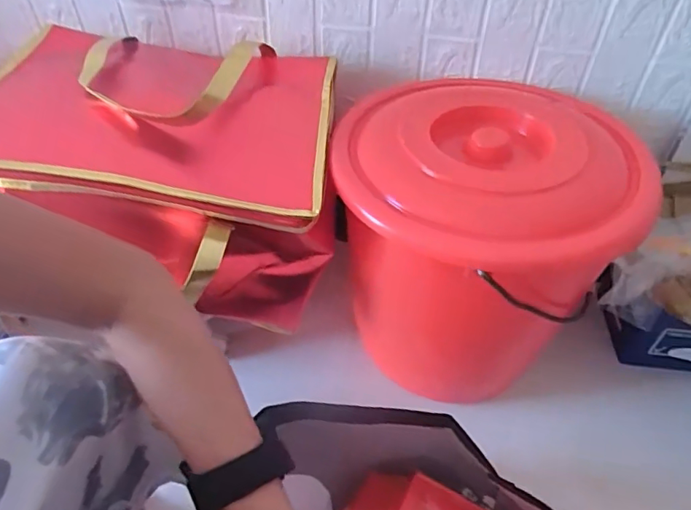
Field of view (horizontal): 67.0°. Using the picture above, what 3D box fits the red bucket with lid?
[{"bbox_3d":[0.146,-0.007,0.714,0.305,0.359,0.325,0,45,0],"label":"red bucket with lid"}]

